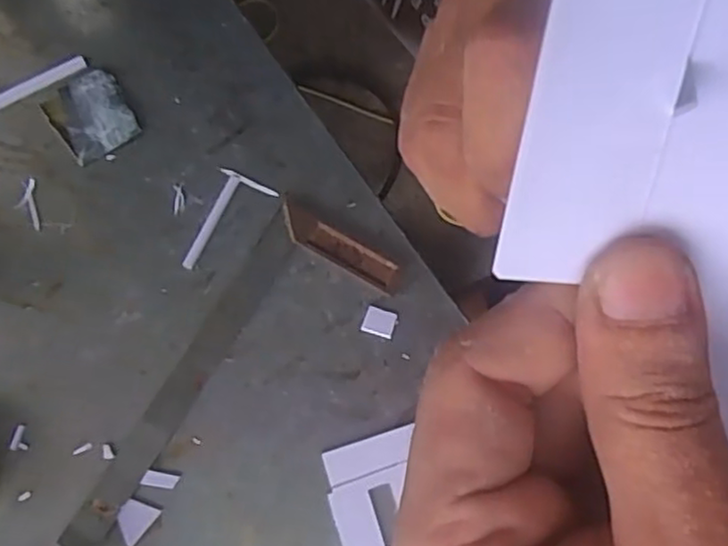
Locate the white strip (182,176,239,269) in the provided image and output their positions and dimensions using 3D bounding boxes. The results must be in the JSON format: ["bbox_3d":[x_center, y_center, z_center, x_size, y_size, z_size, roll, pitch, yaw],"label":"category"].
[{"bbox_3d":[-0.122,-0.042,0.563,0.009,0.004,0.085,23,76,6],"label":"white strip"}]

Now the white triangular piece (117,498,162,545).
[{"bbox_3d":[-0.164,0.176,0.502,0.024,0.004,0.030,39,78,10],"label":"white triangular piece"}]

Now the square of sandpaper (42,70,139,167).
[{"bbox_3d":[-0.227,-0.131,0.586,0.062,0.007,0.073,-29,76,-8],"label":"square of sandpaper"}]

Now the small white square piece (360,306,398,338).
[{"bbox_3d":[0.012,0.038,0.540,0.024,0.004,0.020,19,75,5],"label":"small white square piece"}]

